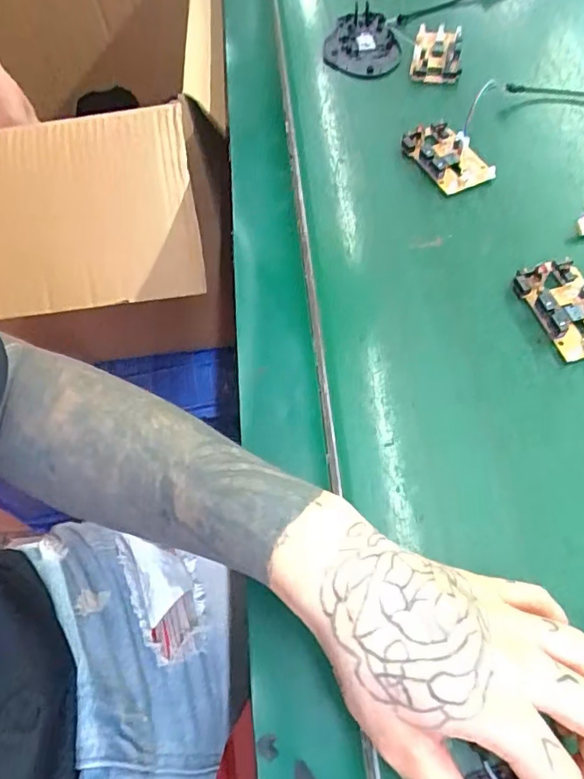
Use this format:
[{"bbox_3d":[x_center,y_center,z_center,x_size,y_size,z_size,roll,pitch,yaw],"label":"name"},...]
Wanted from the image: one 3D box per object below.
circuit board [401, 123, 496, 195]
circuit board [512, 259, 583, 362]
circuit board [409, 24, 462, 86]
[{"bbox_3d":[0.127,-0.191,0.444,0.047,0.013,0.071,-21,61,-9],"label":"circuit board"},{"bbox_3d":[0.185,-0.055,0.363,0.047,0.013,0.072,-15,61,-5],"label":"circuit board"},{"bbox_3d":[0.141,-0.326,0.523,0.044,0.012,0.085,9,64,9],"label":"circuit board"}]

